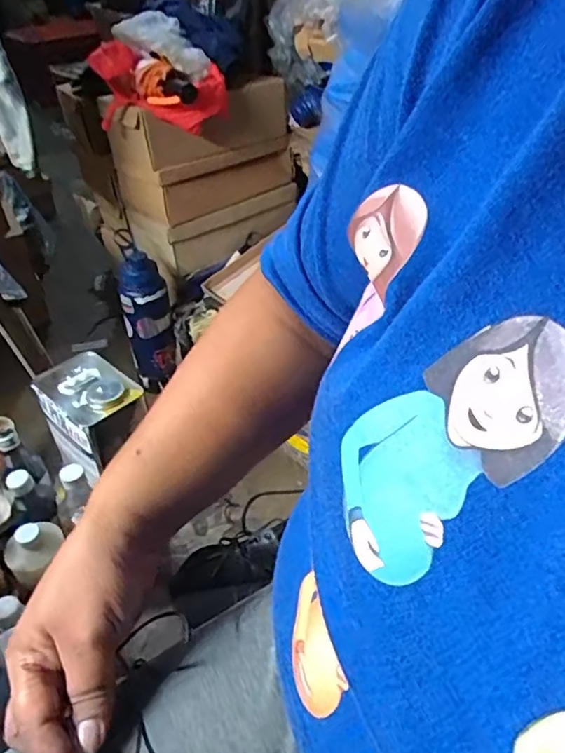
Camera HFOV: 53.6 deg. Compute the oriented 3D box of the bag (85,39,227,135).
[{"bbox_3d":[-0.218,-0.497,0.964,0.223,0.112,0.116,3,39,4],"label":"bag"}]

